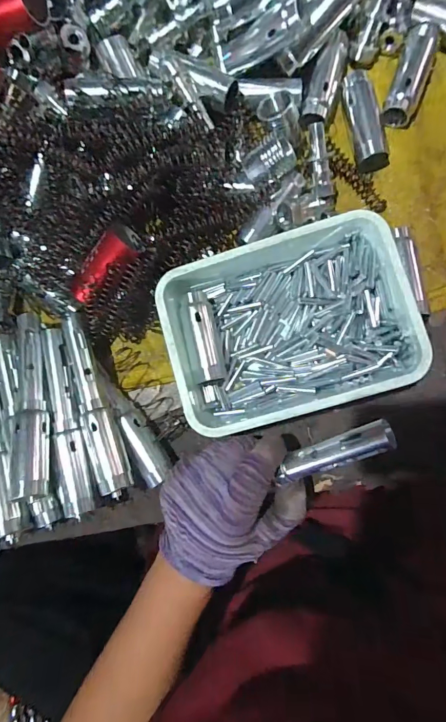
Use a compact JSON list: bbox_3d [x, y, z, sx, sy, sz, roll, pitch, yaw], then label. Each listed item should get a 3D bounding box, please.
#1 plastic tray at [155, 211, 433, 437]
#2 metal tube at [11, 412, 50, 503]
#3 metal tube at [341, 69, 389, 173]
[{"bbox_3d":[0.048,-0.028,0.295,0.175,0.045,0.132,-17,85,6],"label":"plastic tray"},{"bbox_3d":[-0.135,0.064,0.275,0.019,0.018,0.060,-10,72,7],"label":"metal tube"},{"bbox_3d":[0.112,-0.187,0.309,0.026,0.016,0.079,-12,86,7],"label":"metal tube"}]

